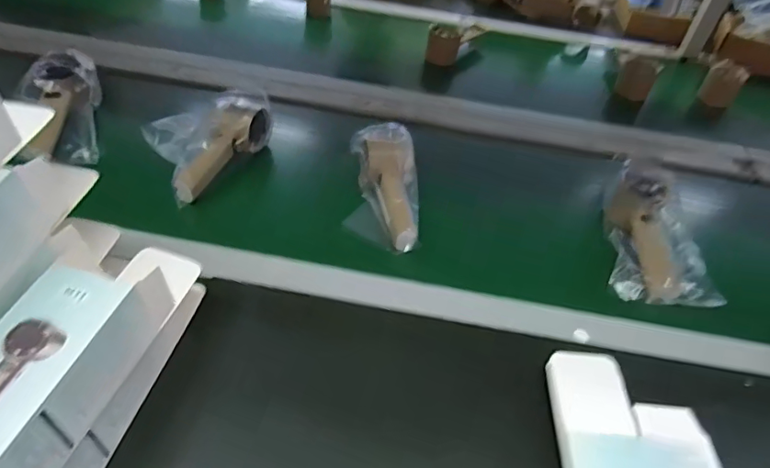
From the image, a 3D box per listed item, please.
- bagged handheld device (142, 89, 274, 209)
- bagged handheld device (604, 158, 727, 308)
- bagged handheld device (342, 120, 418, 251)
[{"bbox_3d":[-0.202,-0.115,0.612,0.050,0.068,0.164,25,46,17],"label":"bagged handheld device"},{"bbox_3d":[0.314,-0.004,0.589,0.102,0.070,0.161,10,44,2],"label":"bagged handheld device"},{"bbox_3d":[-0.001,-0.055,0.601,0.081,0.052,0.159,-1,69,-9],"label":"bagged handheld device"}]

